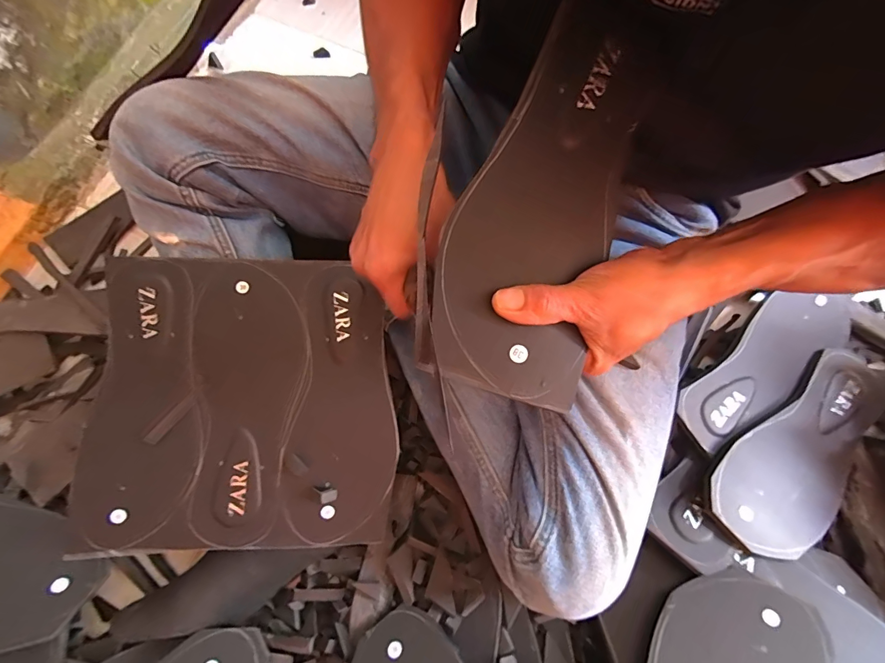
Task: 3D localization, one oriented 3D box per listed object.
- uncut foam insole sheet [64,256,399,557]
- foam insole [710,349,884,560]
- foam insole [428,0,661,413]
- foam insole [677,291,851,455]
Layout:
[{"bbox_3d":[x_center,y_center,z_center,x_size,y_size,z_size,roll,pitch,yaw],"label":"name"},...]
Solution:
[{"bbox_3d":[-0.176,0.061,0.360,0.257,0.006,0.251,0,85,-5],"label":"uncut foam insole sheet"},{"bbox_3d":[0.356,0.108,0.390,0.260,0.010,0.096,-36,80,-19],"label":"foam insole"},{"bbox_3d":[0.059,-0.077,0.242,0.095,0.013,0.228,17,88,-6],"label":"foam insole"},{"bbox_3d":[0.341,0.031,0.422,0.248,0.017,0.078,-37,86,-16],"label":"foam insole"}]

